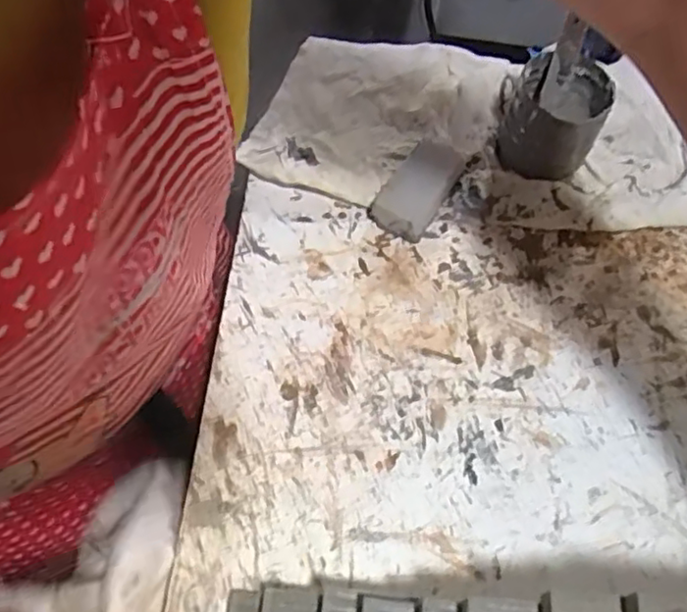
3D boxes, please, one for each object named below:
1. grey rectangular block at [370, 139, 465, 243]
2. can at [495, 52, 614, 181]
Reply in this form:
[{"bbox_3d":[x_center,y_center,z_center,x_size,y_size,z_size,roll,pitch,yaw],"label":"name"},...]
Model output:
[{"bbox_3d":[0.049,-0.076,0.433,0.035,0.031,0.064,33,62,16],"label":"grey rectangular block"},{"bbox_3d":[0.141,-0.132,0.464,0.072,0.058,0.070,2,59,-3],"label":"can"}]

